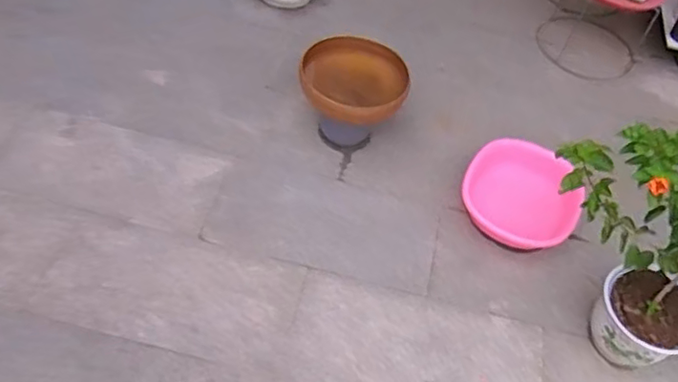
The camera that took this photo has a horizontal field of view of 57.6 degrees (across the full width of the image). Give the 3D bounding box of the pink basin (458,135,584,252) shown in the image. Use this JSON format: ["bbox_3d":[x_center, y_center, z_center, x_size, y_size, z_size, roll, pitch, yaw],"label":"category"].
[{"bbox_3d":[0.503,0.007,1.675,0.320,0.074,0.288,27,79,25],"label":"pink basin"}]

